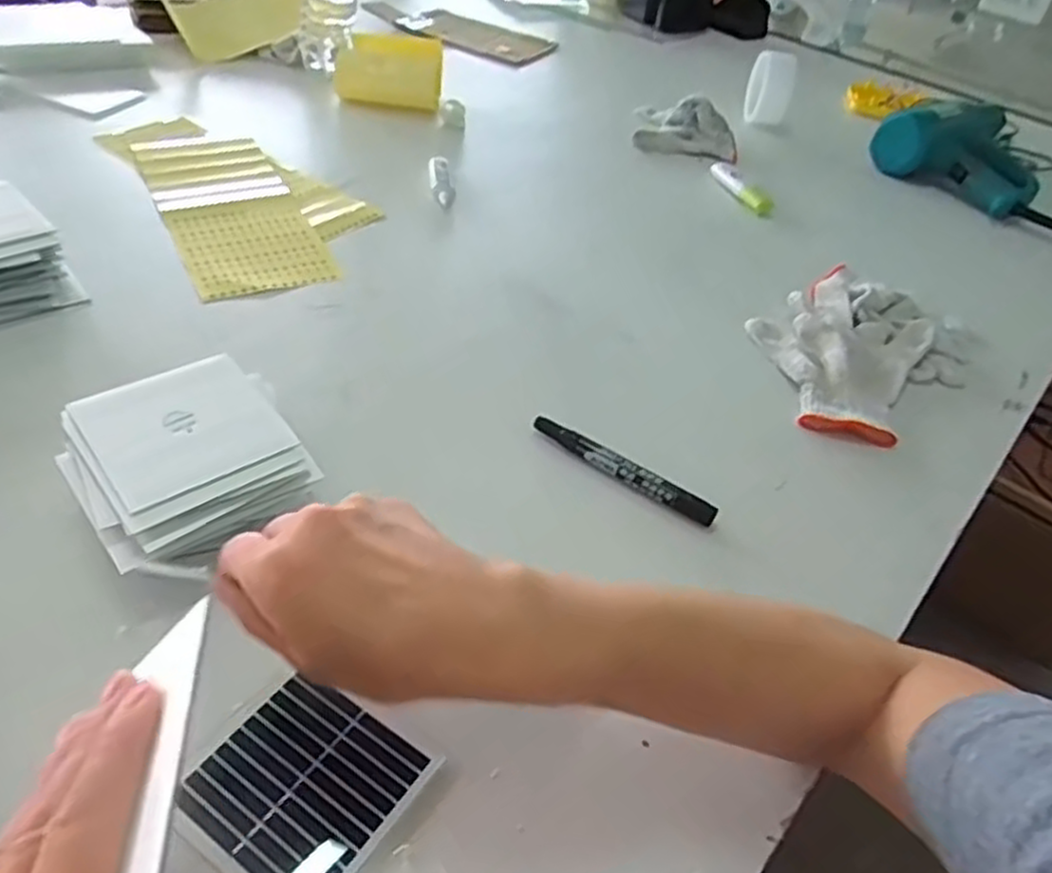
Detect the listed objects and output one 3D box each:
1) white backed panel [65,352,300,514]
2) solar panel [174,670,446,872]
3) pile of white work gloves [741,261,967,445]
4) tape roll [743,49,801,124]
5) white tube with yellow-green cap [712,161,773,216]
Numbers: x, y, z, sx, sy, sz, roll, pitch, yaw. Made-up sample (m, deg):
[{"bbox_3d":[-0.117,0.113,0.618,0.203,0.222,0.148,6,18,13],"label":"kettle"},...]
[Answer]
[{"bbox_3d":[-0.186,-0.008,0.410,0.089,0.006,0.085,-27,59,-35],"label":"white backed panel"},{"bbox_3d":[-0.097,0.151,0.329,0.084,0.005,0.086,29,45,20],"label":"solar panel"},{"bbox_3d":[0.269,-0.070,0.627,0.226,0.040,0.150,-29,55,-35],"label":"pile of white work gloves"},{"bbox_3d":[0.333,-0.475,1.029,0.044,0.086,0.083,9,42,-1],"label":"tape roll"},{"bbox_3d":[0.241,-0.283,0.852,0.022,0.017,0.125,-3,43,-14],"label":"white tube with yellow-green cap"}]

